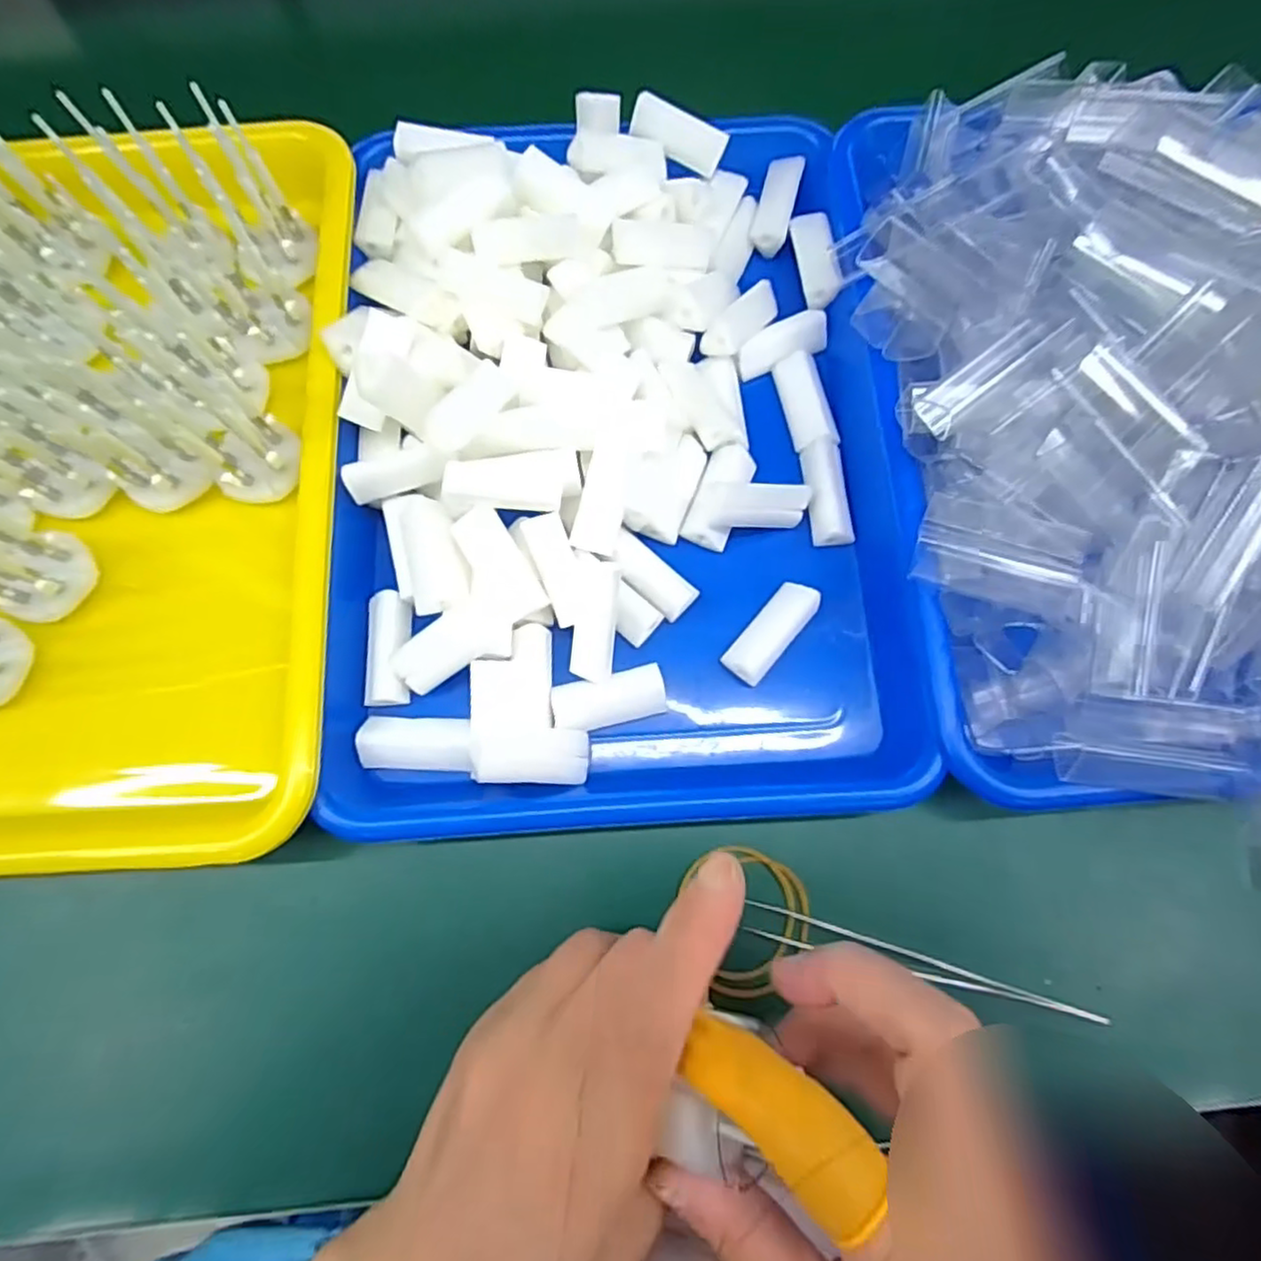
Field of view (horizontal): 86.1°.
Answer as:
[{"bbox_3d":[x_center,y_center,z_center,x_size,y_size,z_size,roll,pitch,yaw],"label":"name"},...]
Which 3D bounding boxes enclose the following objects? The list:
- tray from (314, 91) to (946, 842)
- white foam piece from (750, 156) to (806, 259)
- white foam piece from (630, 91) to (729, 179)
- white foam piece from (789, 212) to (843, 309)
[{"bbox_3d":[-0.007,-0.083,0.289,0.229,0.055,0.318,-4,74,0],"label":"tray"},{"bbox_3d":[0.073,-0.211,0.337,0.017,0.014,0.048,14,75,5],"label":"white foam piece"},{"bbox_3d":[0.023,-0.238,0.325,0.046,0.010,0.020,24,75,-11],"label":"white foam piece"},{"bbox_3d":[0.089,-0.180,0.323,0.018,0.011,0.051,-3,74,0],"label":"white foam piece"}]

